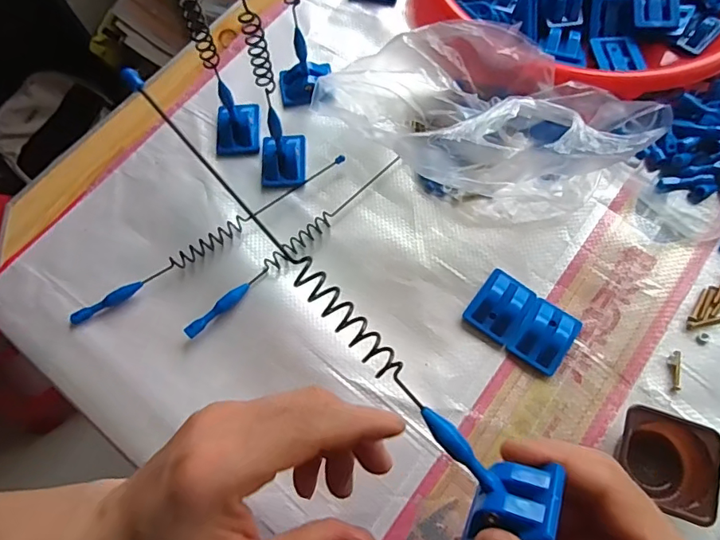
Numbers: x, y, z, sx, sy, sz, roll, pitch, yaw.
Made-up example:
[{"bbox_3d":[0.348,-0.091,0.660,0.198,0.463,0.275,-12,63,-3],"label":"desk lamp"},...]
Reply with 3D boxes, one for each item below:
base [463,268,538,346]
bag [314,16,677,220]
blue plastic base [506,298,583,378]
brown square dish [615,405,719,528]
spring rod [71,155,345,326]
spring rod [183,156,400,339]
[{"bbox_3d":[0.096,0.023,0.337,0.034,0.018,0.043,34,74,14],"label":"base"},{"bbox_3d":[0.085,-0.112,0.358,0.217,0.075,0.130,33,74,14],"label":"bag"},{"bbox_3d":[0.124,0.042,0.329,0.035,0.015,0.045,36,74,14],"label":"blue plastic base"},{"bbox_3d":[0.180,0.113,0.295,0.055,0.025,0.053,25,72,11],"label":"brown square dish"},{"bbox_3d":[-0.106,-0.023,0.366,0.224,0.007,0.013,-33,71,-10],"label":"spring rod"},{"bbox_3d":[-0.046,-0.020,0.363,0.197,0.009,0.013,-41,73,-13],"label":"spring rod"}]

